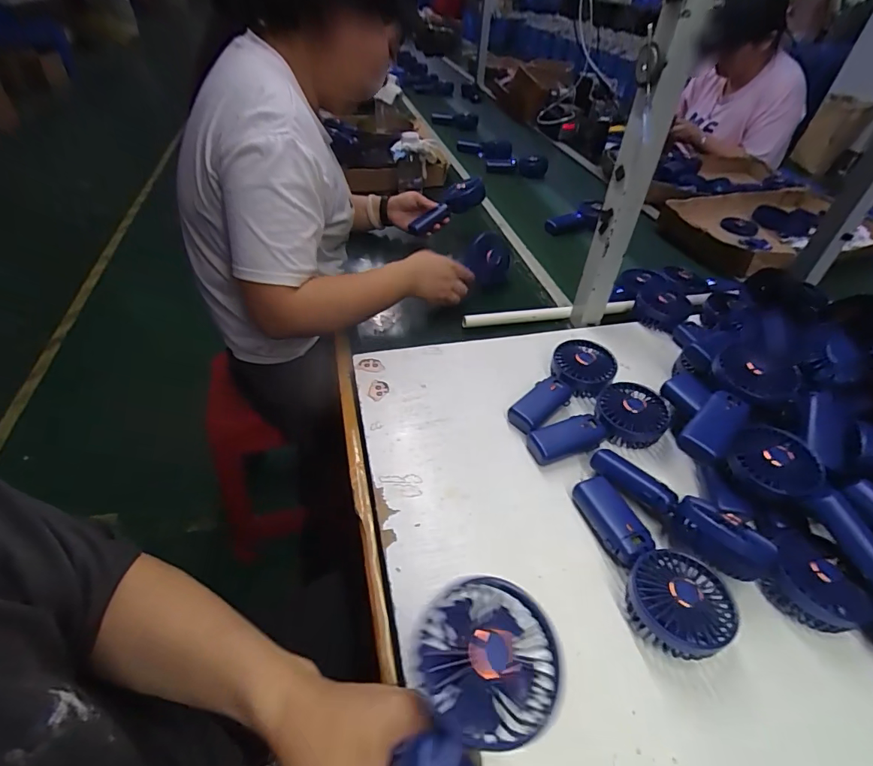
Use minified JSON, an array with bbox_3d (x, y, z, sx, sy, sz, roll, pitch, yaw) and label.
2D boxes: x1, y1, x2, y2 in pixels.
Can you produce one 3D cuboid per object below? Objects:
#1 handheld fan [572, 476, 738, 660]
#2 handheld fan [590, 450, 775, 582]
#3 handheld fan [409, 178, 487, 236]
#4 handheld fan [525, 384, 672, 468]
[{"bbox_3d":[0.207,0.168,0.437,0.081,0.047,0.174,-4,44,-10],"label":"handheld fan"},{"bbox_3d":[0.246,0.126,0.464,0.048,0.069,0.175,-22,49,-26],"label":"handheld fan"},{"bbox_3d":[0.026,-0.375,0.959,0.184,0.063,0.040,-36,54,-7],"label":"handheld fan"},{"bbox_3d":[0.198,0.049,0.563,0.183,0.044,0.081,-6,44,-12],"label":"handheld fan"}]

